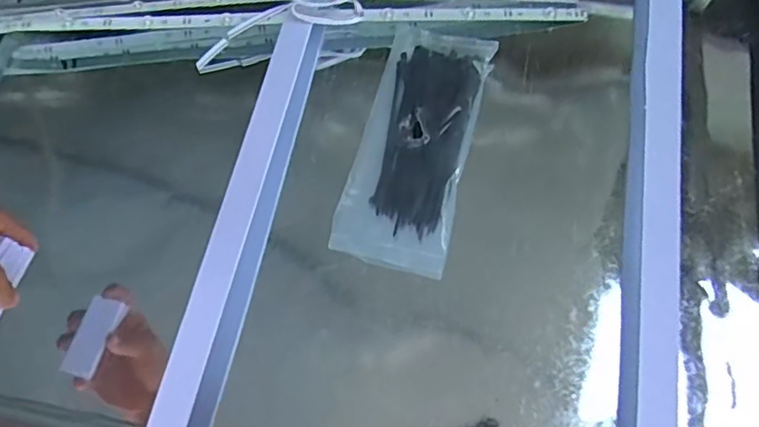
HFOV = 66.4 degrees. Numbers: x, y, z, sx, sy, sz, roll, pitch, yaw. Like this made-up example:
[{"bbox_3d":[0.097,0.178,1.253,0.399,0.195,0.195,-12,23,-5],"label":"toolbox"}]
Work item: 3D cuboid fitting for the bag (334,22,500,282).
[{"bbox_3d":[0.032,-0.063,0.501,0.094,0.019,0.218,15,73,6],"label":"bag"}]

